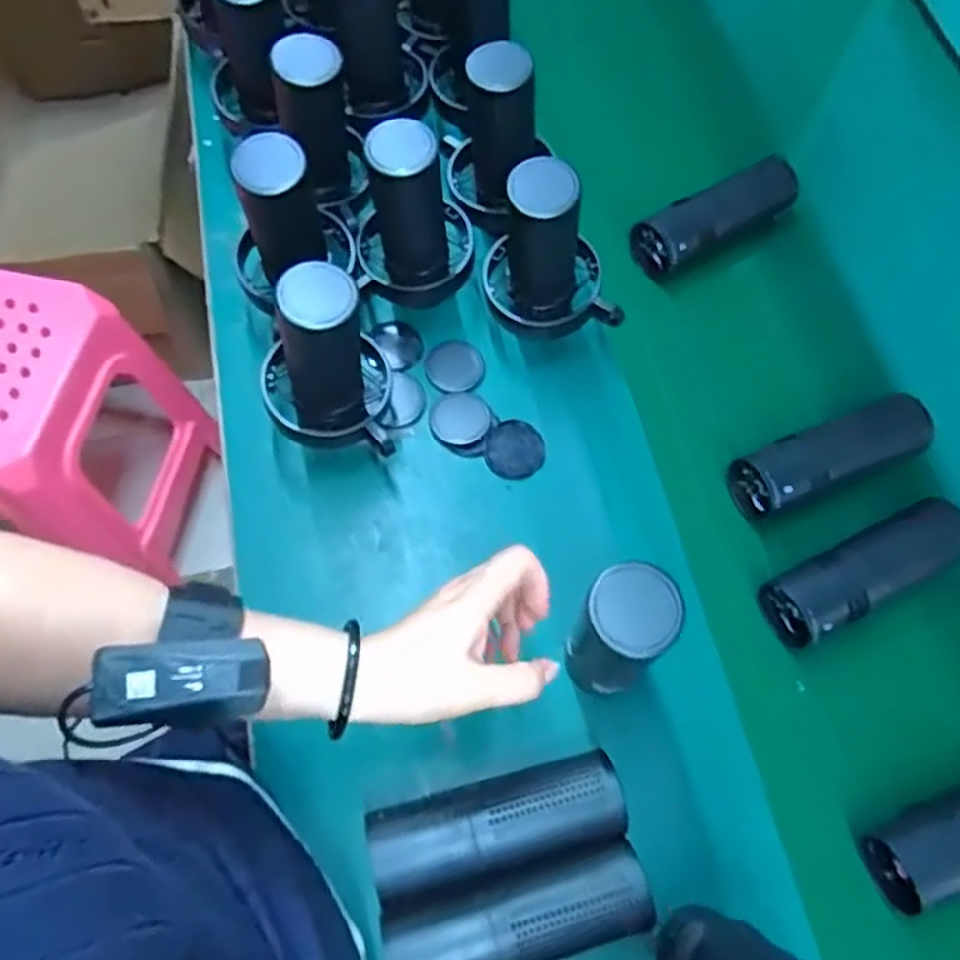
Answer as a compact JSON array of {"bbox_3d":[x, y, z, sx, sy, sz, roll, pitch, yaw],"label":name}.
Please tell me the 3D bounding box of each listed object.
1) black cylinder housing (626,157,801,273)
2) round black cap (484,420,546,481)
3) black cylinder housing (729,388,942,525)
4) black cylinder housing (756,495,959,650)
[{"bbox_3d":[0.229,-0.254,0.725,0.171,0.052,0.049,-29,71,-15],"label":"black cylinder housing"},{"bbox_3d":[0.029,-0.025,0.635,0.049,0.013,0.048,1,66,-3],"label":"round black cap"},{"bbox_3d":[0.289,-0.019,0.636,0.176,0.062,0.058,-20,68,-12],"label":"black cylinder housing"},{"bbox_3d":[0.299,0.066,0.583,0.159,0.056,0.058,-23,69,-13],"label":"black cylinder housing"}]

